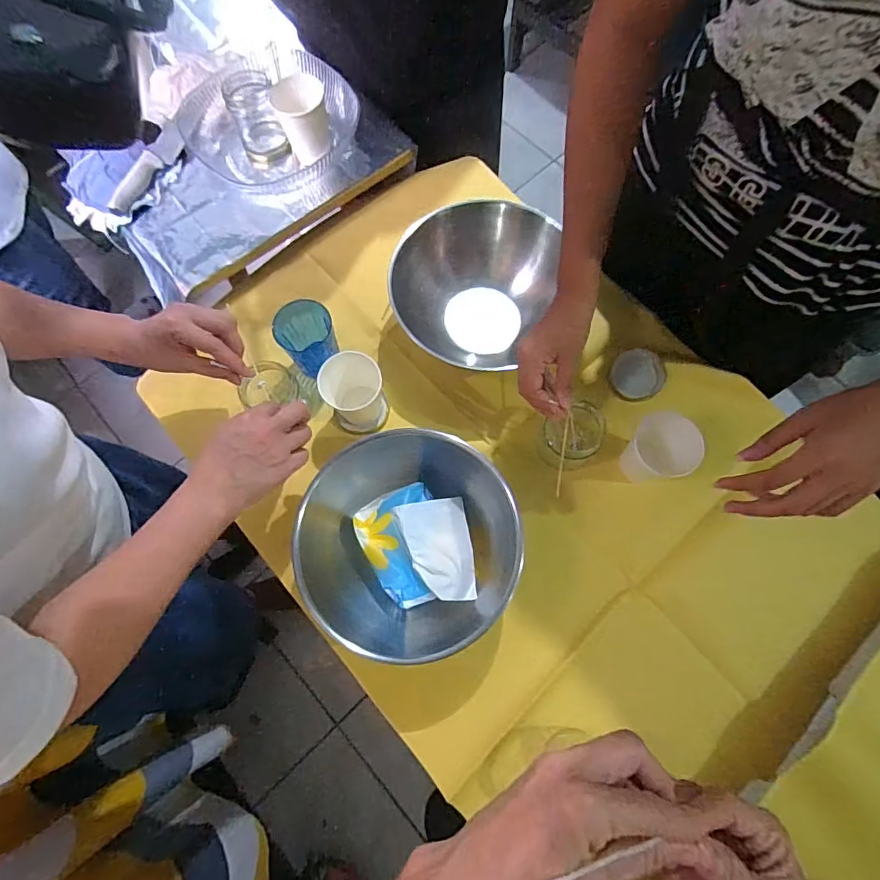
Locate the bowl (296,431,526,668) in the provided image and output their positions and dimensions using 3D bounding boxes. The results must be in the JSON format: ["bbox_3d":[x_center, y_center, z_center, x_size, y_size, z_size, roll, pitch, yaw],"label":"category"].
[{"bbox_3d":[-0.032,0.112,0.550,0.233,0.093,0.238,-1,75,2],"label":"bowl"}]

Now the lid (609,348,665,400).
[{"bbox_3d":[0.265,-0.087,0.648,0.067,0.006,0.065,2,99,11],"label":"lid"}]

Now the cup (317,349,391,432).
[{"bbox_3d":[-0.108,-0.060,0.614,0.072,0.079,0.081,-12,75,-1],"label":"cup"}]

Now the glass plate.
[{"bbox_3d":[-0.249,-0.473,0.701,0.251,0.057,0.202,29,78,9],"label":"glass plate"}]

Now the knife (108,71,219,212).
[{"bbox_3d":[-0.401,-0.440,0.713,0.043,0.028,0.255,32,78,10],"label":"knife"}]

